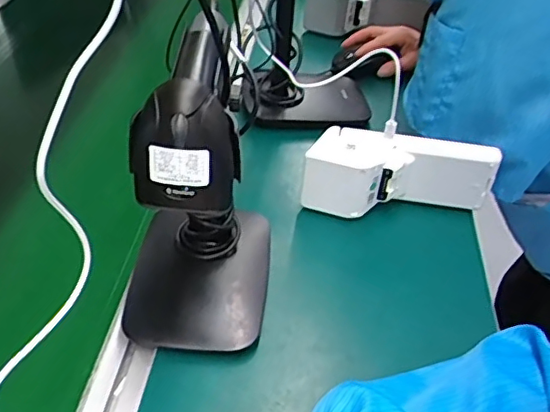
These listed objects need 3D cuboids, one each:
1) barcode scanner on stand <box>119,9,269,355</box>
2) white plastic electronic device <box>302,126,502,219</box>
[{"bbox_3d":[-0.061,-0.012,0.470,0.117,0.230,0.151,1,42,-3],"label":"barcode scanner on stand"},{"bbox_3d":[0.129,-0.032,0.622,0.199,0.081,0.049,1,42,-2],"label":"white plastic electronic device"}]

